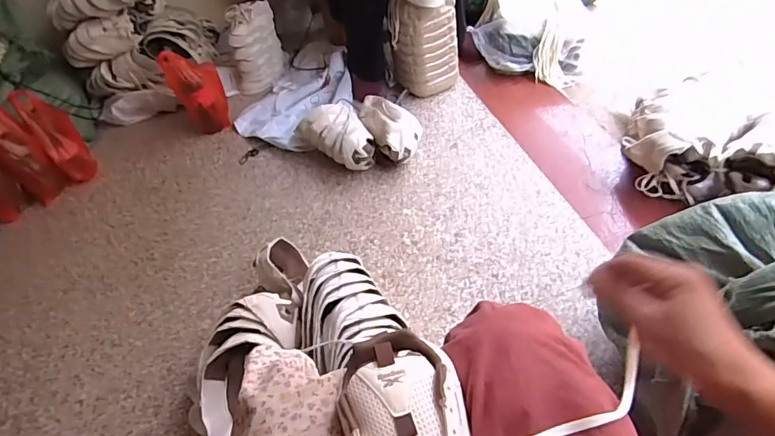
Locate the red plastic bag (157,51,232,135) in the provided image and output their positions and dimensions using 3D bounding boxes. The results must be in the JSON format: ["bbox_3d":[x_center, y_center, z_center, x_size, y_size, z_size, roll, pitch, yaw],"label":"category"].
[{"bbox_3d":[-0.606,-0.407,1.504,0.150,0.264,0.113,-28,48,-13],"label":"red plastic bag"}]

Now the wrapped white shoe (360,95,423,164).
[{"bbox_3d":[0.014,-0.251,1.282,0.131,0.138,0.235,-25,47,-9],"label":"wrapped white shoe"}]

